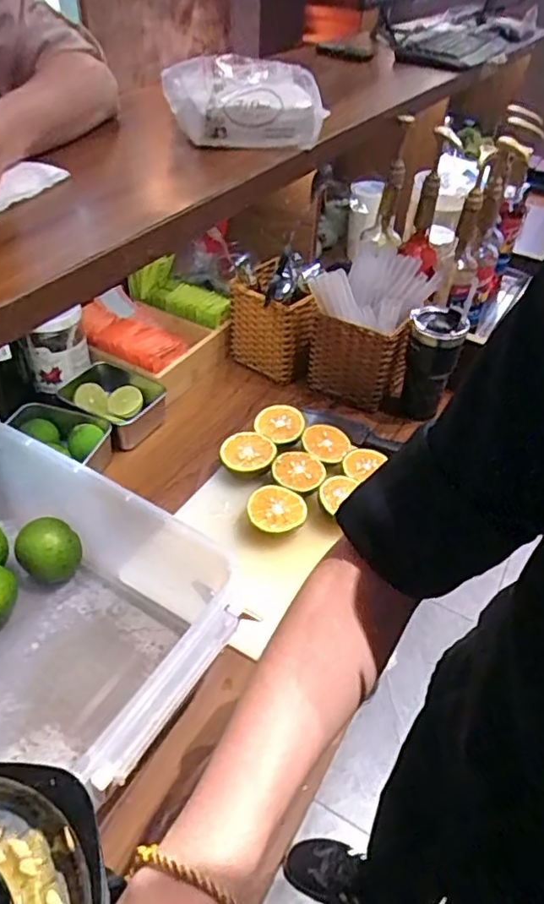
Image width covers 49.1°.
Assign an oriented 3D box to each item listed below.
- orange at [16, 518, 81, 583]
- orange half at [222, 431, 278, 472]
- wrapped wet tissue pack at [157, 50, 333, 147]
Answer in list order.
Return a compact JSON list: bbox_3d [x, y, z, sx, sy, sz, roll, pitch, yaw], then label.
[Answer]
[{"bbox_3d":[-0.243,0.114,0.655,0.059,0.066,0.059,3,44,-3],"label":"orange"},{"bbox_3d":[-0.033,0.010,0.799,0.071,0.043,0.066,-2,44,-7],"label":"orange half"},{"bbox_3d":[-0.037,-0.458,0.775,0.202,0.076,0.130,-5,44,-10],"label":"wrapped wet tissue pack"}]

